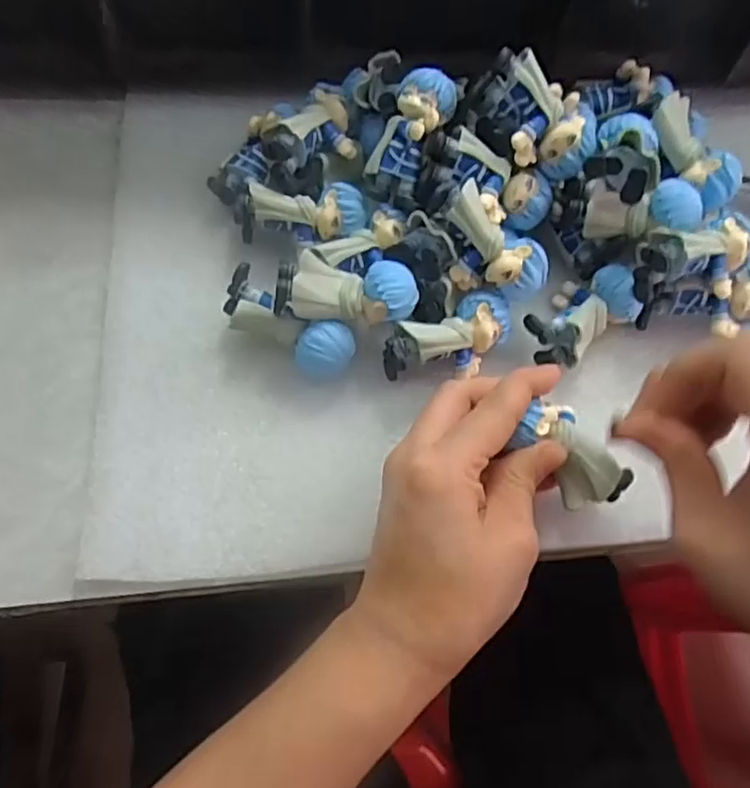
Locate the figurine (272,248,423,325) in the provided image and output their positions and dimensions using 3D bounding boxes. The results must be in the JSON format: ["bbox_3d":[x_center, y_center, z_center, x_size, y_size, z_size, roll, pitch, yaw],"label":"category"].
[{"bbox_3d":[-0.012,-0.046,0.290,0.061,0.021,0.025,0,69,-3],"label":"figurine"}]

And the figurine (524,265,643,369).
[{"bbox_3d":[0.098,-0.037,0.315,0.053,0.028,0.033,-36,74,-15],"label":"figurine"}]

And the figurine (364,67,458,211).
[{"bbox_3d":[0.016,-0.119,0.305,0.026,0.022,0.060,26,109,8],"label":"figurine"}]

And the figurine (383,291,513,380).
[{"bbox_3d":[0.035,-0.024,0.303,0.060,0.031,0.027,-27,72,-13],"label":"figurine"}]

